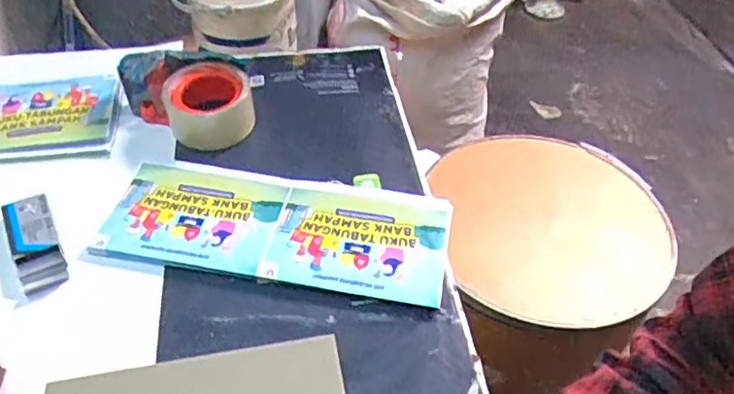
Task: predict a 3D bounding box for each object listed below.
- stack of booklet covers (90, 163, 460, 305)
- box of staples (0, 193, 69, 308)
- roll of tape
[{"bbox_3d":[-0.079,0.024,0.538,0.294,0.008,0.115,8,47,7],"label":"stack of booklet covers"},{"bbox_3d":[-0.291,0.042,0.518,0.053,0.013,0.102,-25,52,-22],"label":"box of staples"},{"bbox_3d":[-0.161,-0.097,0.617,0.085,0.048,0.081,0,47,0],"label":"roll of tape"}]

